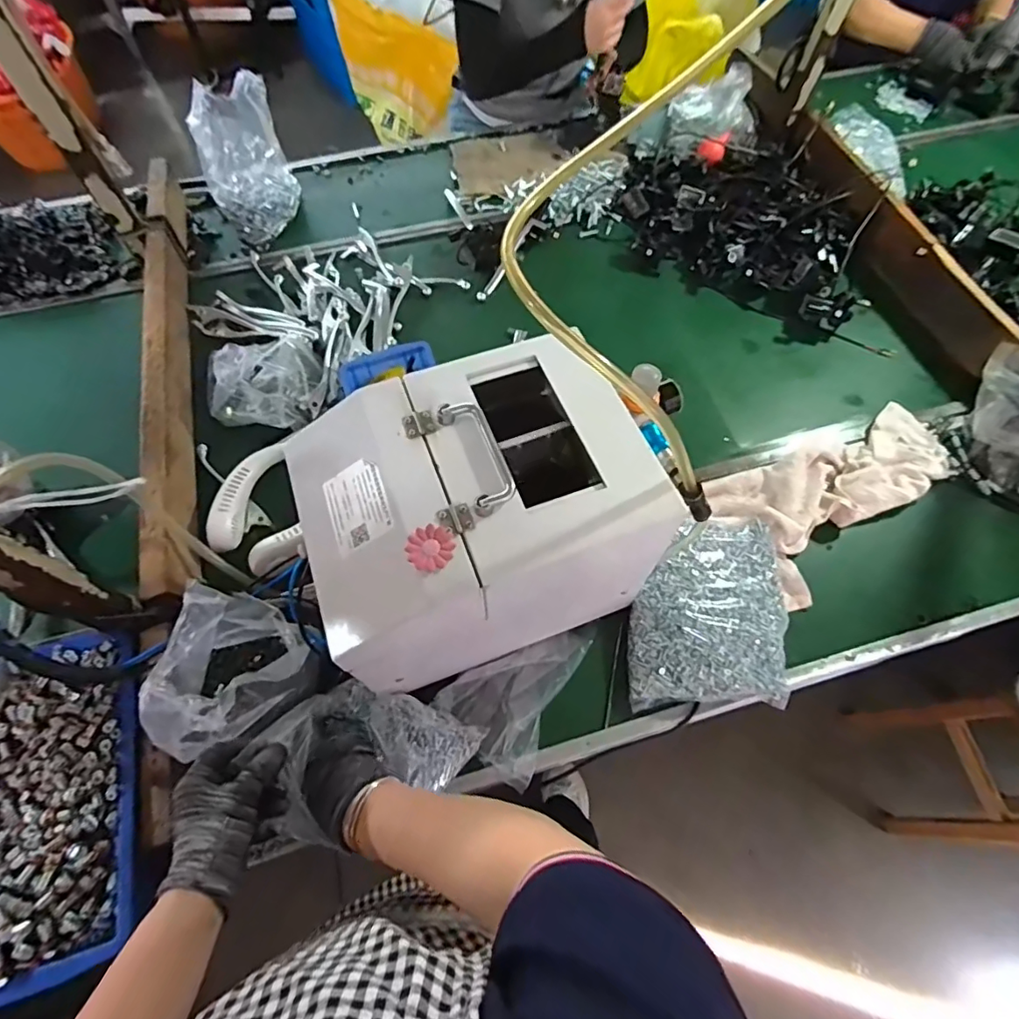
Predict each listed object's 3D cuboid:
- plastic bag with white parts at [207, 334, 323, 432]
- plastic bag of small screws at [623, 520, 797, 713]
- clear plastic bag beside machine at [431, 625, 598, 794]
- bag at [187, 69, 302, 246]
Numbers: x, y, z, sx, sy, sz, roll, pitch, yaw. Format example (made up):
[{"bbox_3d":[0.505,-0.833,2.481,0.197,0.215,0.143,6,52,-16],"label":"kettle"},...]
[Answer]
[{"bbox_3d":[-0.361,-0.204,0.804,0.126,0.075,0.161,6,65,2],"label":"plastic bag with white parts"},{"bbox_3d":[0.244,0.123,0.664,0.183,0.052,0.230,7,65,3],"label":"plastic bag of small screws"},{"bbox_3d":[0.020,0.201,0.635,0.127,0.035,0.186,36,70,15],"label":"clear plastic bag beside machine"},{"bbox_3d":[-0.453,-0.597,0.935,0.149,0.191,0.117,-25,67,-12],"label":"bag"}]

